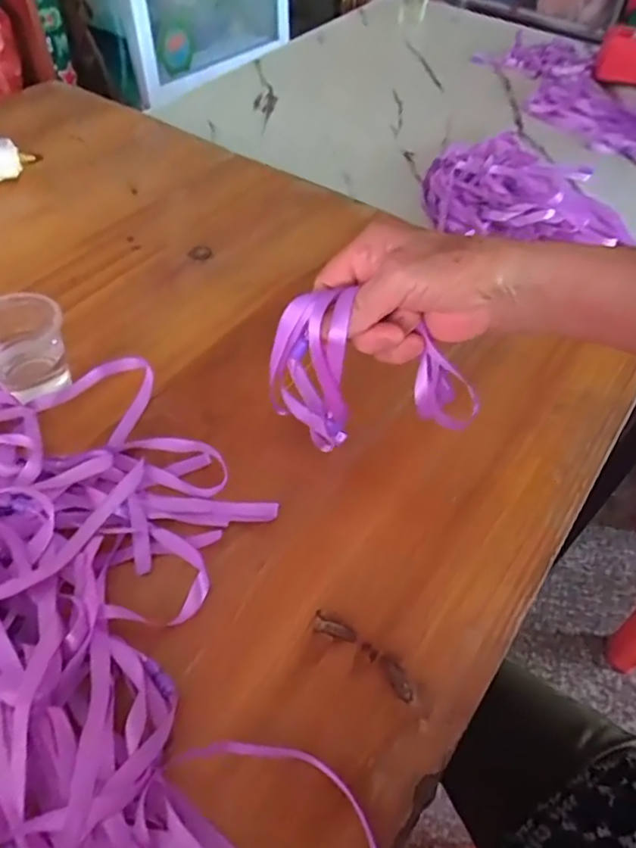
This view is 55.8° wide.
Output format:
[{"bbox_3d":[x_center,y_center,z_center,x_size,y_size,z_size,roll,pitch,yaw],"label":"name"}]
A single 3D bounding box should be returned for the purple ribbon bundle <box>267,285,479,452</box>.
[{"bbox_3d":[0.035,-0.029,0.380,0.133,0.105,0.037,8,52,3],"label":"purple ribbon bundle"}]

